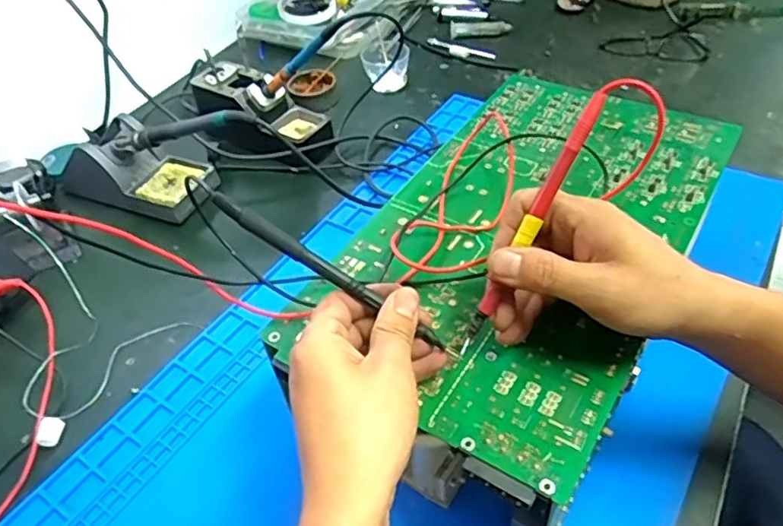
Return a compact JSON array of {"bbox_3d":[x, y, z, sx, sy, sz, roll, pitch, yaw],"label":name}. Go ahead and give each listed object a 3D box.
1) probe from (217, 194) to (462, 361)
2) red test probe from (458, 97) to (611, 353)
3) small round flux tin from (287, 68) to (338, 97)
[{"bbox_3d":[-0.039,0.003,0.346,0.148,0.012,0.010,33,51,-3],"label":"probe"},{"bbox_3d":[0.079,-0.022,0.342,0.009,0.007,0.162,31,94,29],"label":"red test probe"},{"bbox_3d":[-0.106,-0.240,0.807,0.064,0.019,0.051,-9,46,-4],"label":"small round flux tin"}]

